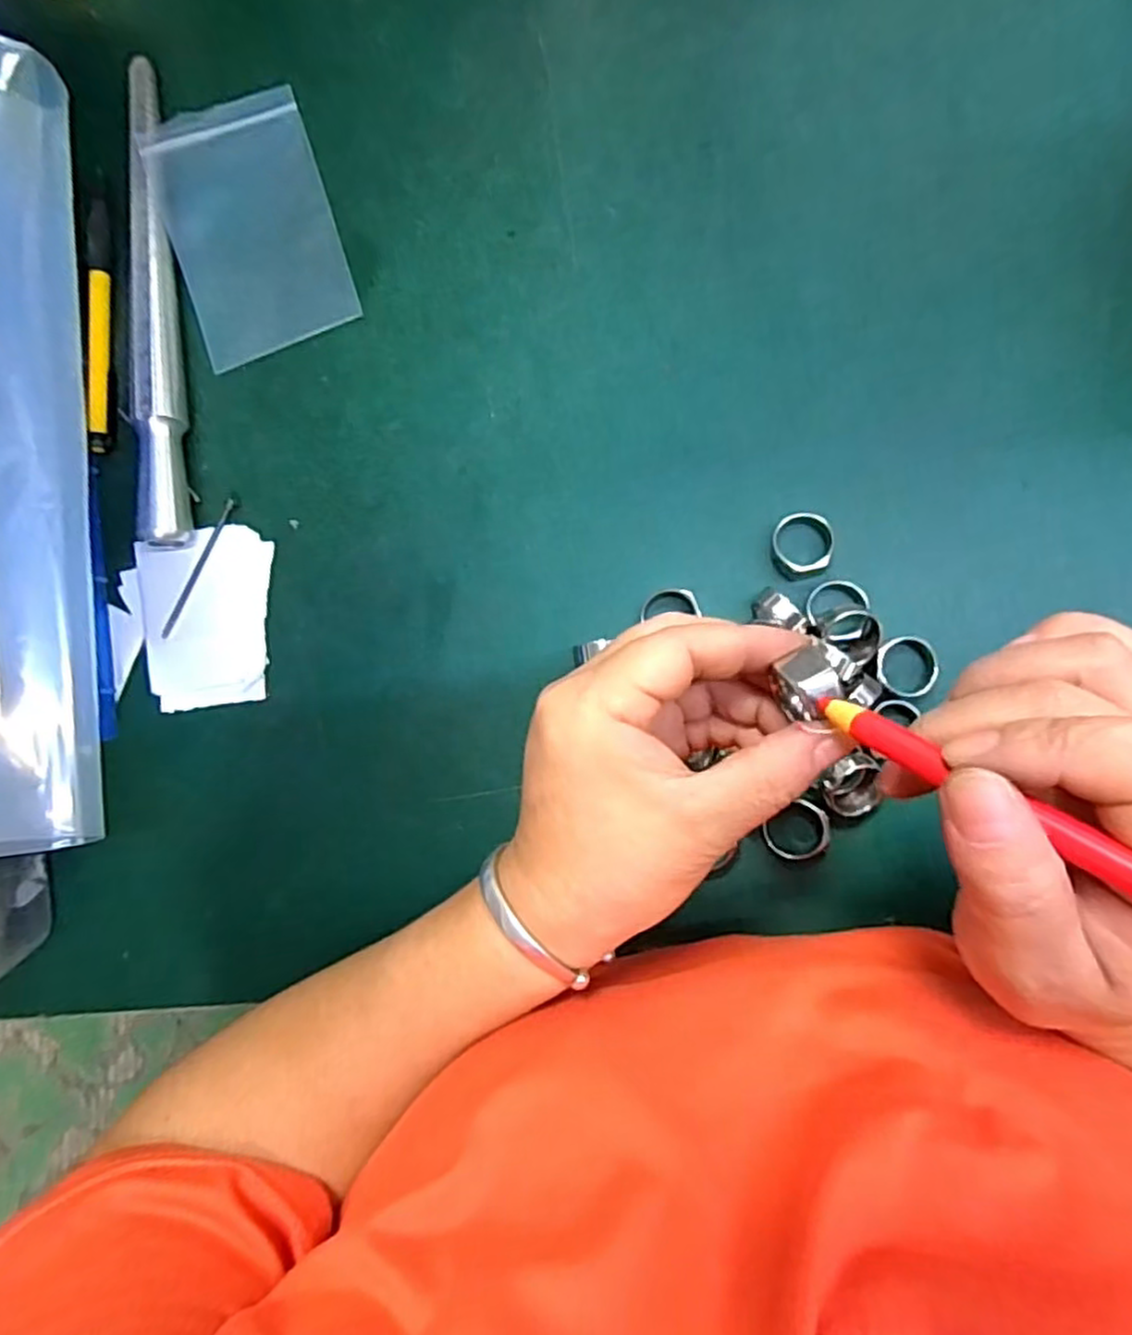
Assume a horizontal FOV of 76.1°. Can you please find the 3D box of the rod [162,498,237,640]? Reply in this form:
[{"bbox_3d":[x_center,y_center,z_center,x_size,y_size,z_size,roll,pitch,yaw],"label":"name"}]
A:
[{"bbox_3d":[-0.179,-0.048,0.352,0.004,0.004,0.075,28,92,8],"label":"rod"}]

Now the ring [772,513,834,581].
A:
[{"bbox_3d":[0.103,-0.053,0.312,0.027,0.012,0.028,0,88,8],"label":"ring"}]

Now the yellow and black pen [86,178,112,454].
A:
[{"bbox_3d":[-0.230,-0.172,0.355,0.009,0.010,0.129,-1,88,8],"label":"yellow and black pen"}]

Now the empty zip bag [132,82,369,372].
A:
[{"bbox_3d":[-0.153,-0.216,0.348,0.077,0.015,0.123,-17,85,7],"label":"empty zip bag"}]

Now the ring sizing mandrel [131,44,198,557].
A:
[{"bbox_3d":[-0.196,-0.176,0.347,0.017,0.022,0.236,-5,87,8],"label":"ring sizing mandrel"}]

